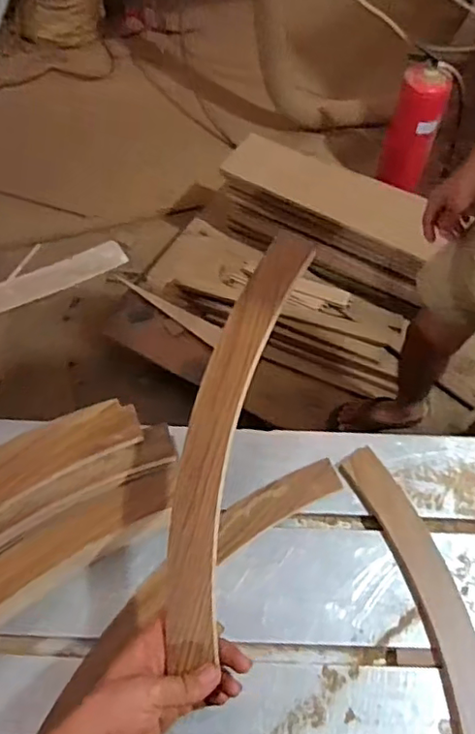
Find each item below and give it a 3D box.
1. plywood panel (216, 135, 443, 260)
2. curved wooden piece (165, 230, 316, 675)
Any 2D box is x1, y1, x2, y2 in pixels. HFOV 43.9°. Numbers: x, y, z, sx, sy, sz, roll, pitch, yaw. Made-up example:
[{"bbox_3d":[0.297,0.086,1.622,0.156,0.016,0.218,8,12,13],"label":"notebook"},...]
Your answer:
[{"bbox_3d":[0.311,-0.557,1.862,0.665,0.031,0.316,24,49,3],"label":"plywood panel"},{"bbox_3d":[-0.010,0.062,0.581,0.075,0.022,0.423,12,76,8],"label":"curved wooden piece"}]

